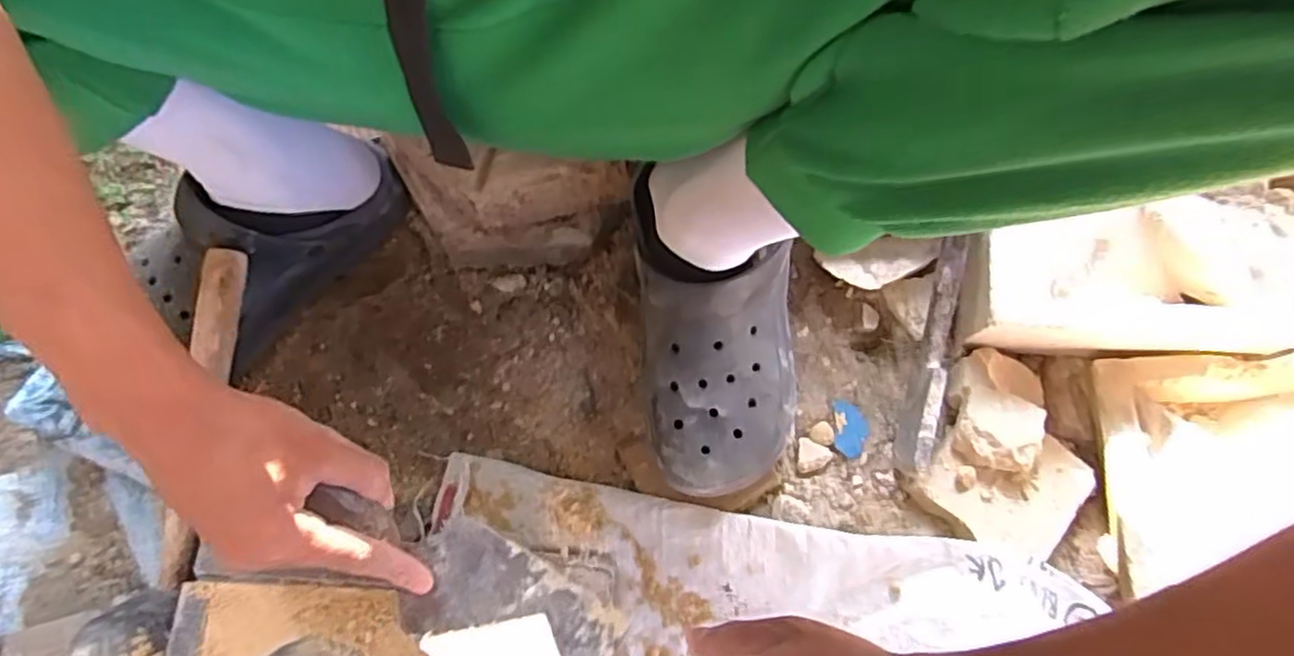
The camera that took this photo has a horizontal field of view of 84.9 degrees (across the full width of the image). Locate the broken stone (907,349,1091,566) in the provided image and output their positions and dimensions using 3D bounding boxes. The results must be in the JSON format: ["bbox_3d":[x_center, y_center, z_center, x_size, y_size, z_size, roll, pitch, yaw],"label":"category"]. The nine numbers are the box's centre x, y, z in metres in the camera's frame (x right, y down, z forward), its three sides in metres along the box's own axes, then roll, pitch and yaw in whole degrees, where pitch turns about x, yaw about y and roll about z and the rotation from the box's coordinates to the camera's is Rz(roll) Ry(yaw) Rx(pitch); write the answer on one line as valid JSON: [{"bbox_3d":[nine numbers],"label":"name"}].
[{"bbox_3d":[0.274,0.094,0.530,0.122,0.044,0.144,26,76,6],"label":"broken stone"}]

